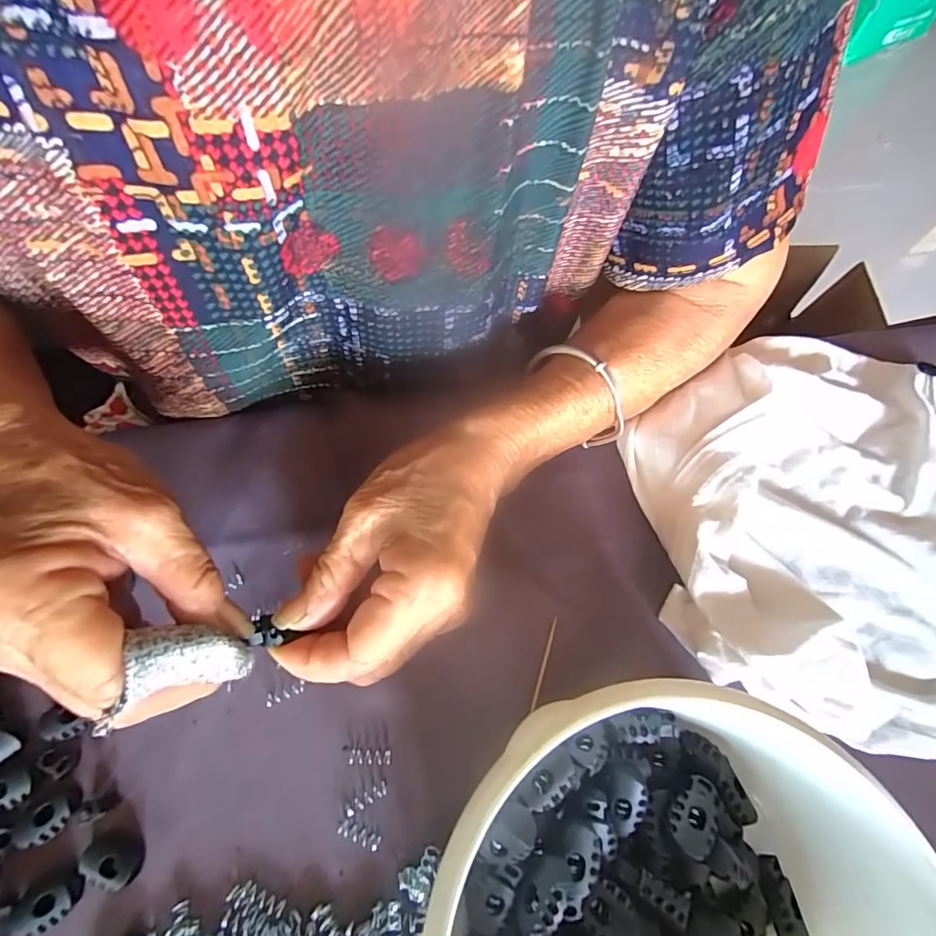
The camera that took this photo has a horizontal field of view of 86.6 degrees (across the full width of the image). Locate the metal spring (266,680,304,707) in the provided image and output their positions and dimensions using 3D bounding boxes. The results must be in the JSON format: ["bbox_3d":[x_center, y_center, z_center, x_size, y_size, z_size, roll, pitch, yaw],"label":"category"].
[{"bbox_3d":[-0.085,0.105,0.230,0.019,0.004,0.006,-18,69,-9],"label":"metal spring"}]

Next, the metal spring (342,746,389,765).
[{"bbox_3d":[-0.046,0.129,0.222,0.021,0.005,0.006,4,67,0],"label":"metal spring"}]

